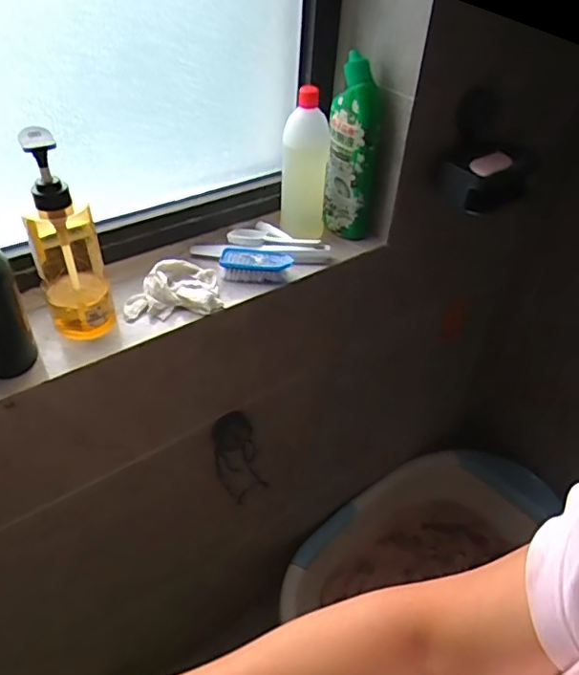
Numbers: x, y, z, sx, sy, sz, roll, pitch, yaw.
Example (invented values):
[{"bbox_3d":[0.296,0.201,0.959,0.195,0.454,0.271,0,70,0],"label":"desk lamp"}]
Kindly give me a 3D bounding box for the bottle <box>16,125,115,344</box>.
[{"bbox_3d":[-0.240,-0.105,0.578,0.066,0.222,0.065,-14,44,-19],"label":"bottle"}]

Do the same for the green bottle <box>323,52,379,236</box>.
[{"bbox_3d":[0.086,-0.246,0.745,0.071,0.232,0.045,6,41,3],"label":"green bottle"}]

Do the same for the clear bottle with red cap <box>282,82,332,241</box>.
[{"bbox_3d":[0.021,-0.224,0.749,0.062,0.216,0.055,3,41,0],"label":"clear bottle with red cap"}]

